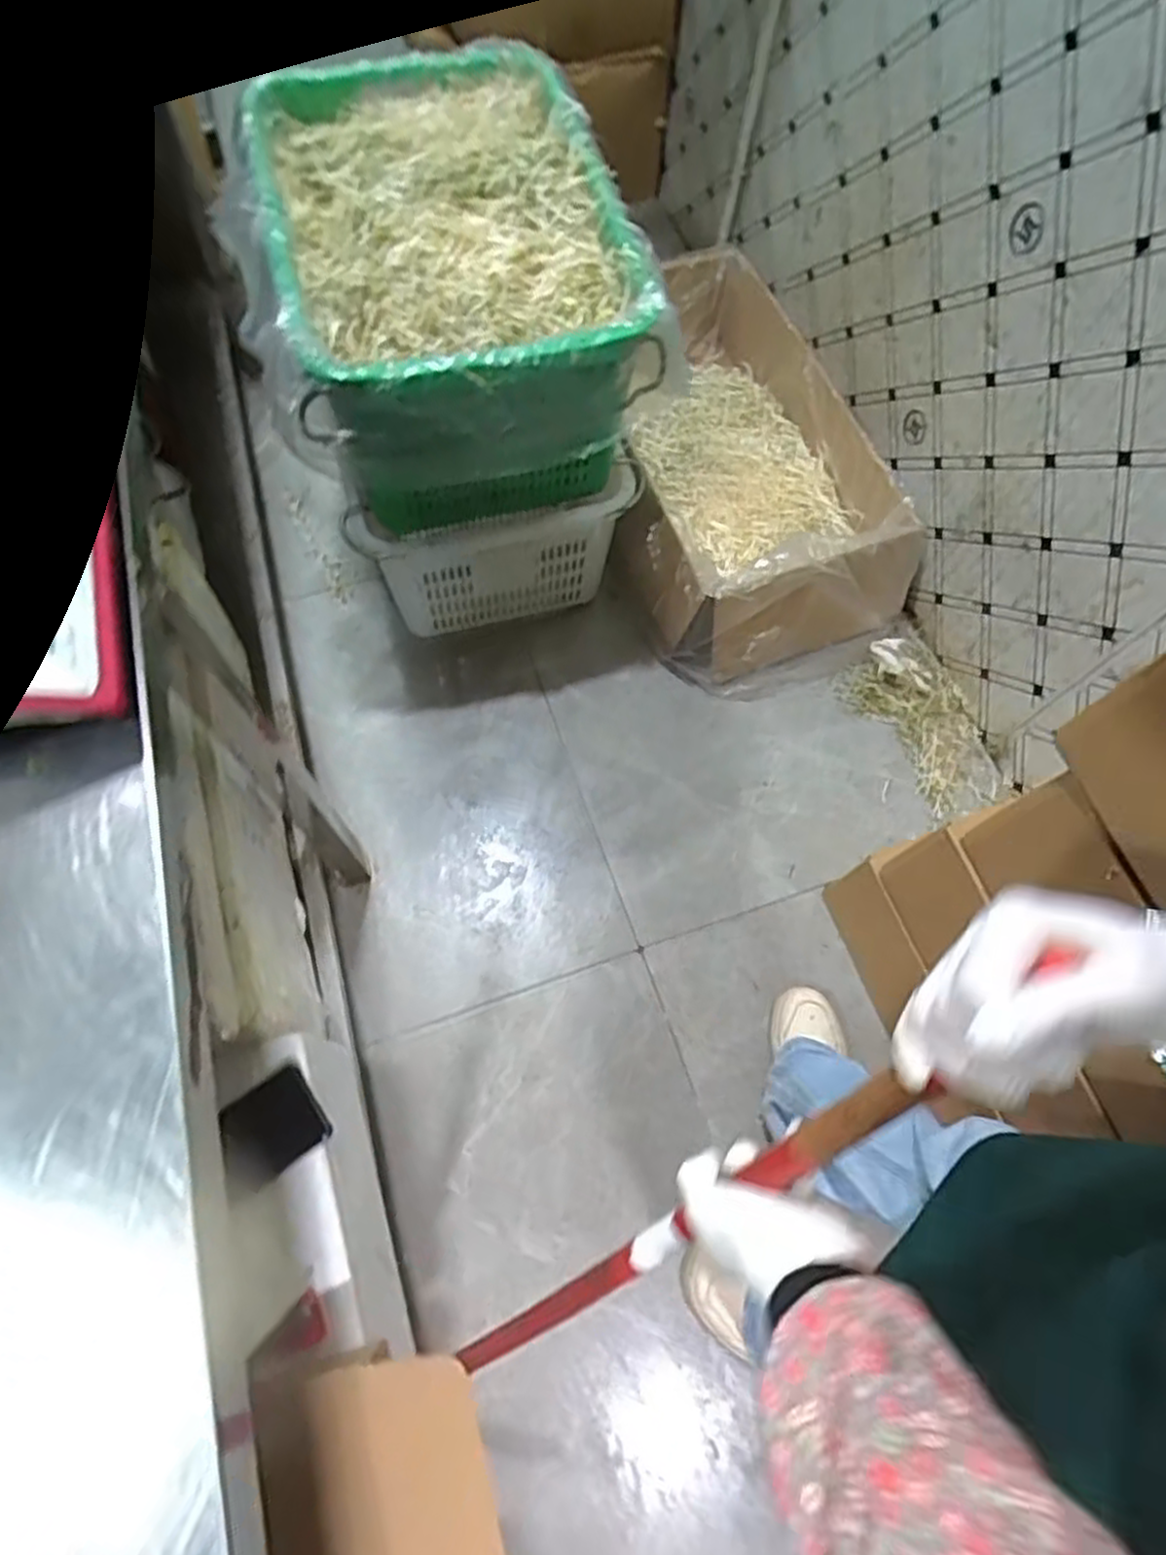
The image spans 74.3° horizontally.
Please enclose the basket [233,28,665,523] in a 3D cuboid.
[{"bbox_3d":[-0.171,-0.611,1.035,0.430,0.320,0.481,-11,68,-8],"label":"basket"}]

